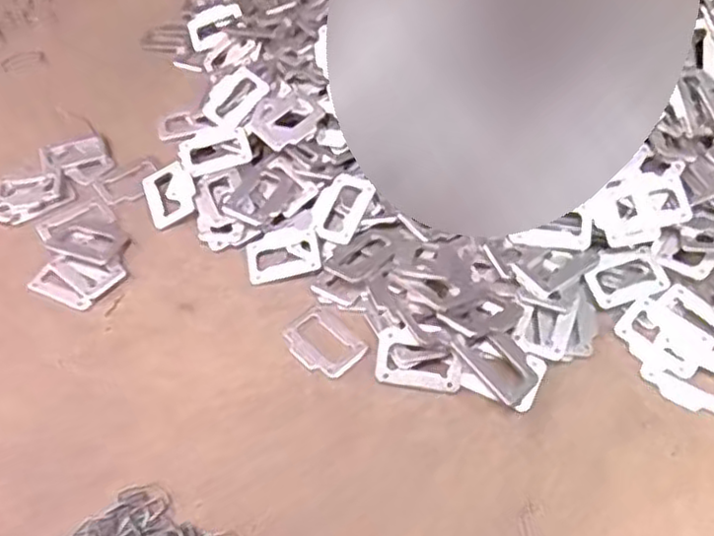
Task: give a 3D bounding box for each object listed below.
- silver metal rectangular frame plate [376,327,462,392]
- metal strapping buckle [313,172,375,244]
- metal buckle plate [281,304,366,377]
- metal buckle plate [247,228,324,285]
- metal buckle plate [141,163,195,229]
[{"bbox_3d":[0.038,0.057,0.427,0.052,0.004,0.034,9,92,3],"label":"silver metal rectangular frame plate"},{"bbox_3d":[-0.011,-0.043,0.495,0.035,0.005,0.052,17,71,25],"label":"metal strapping buckle"},{"bbox_3d":[-0.022,0.048,0.446,0.037,0.004,0.049,-38,59,-24],"label":"metal buckle plate"},{"bbox_3d":[-0.051,-0.011,0.484,0.049,0.004,0.039,-10,52,-6],"label":"metal buckle plate"},{"bbox_3d":[-0.140,-0.056,0.522,0.037,0.004,0.050,-24,62,-2],"label":"metal buckle plate"}]

